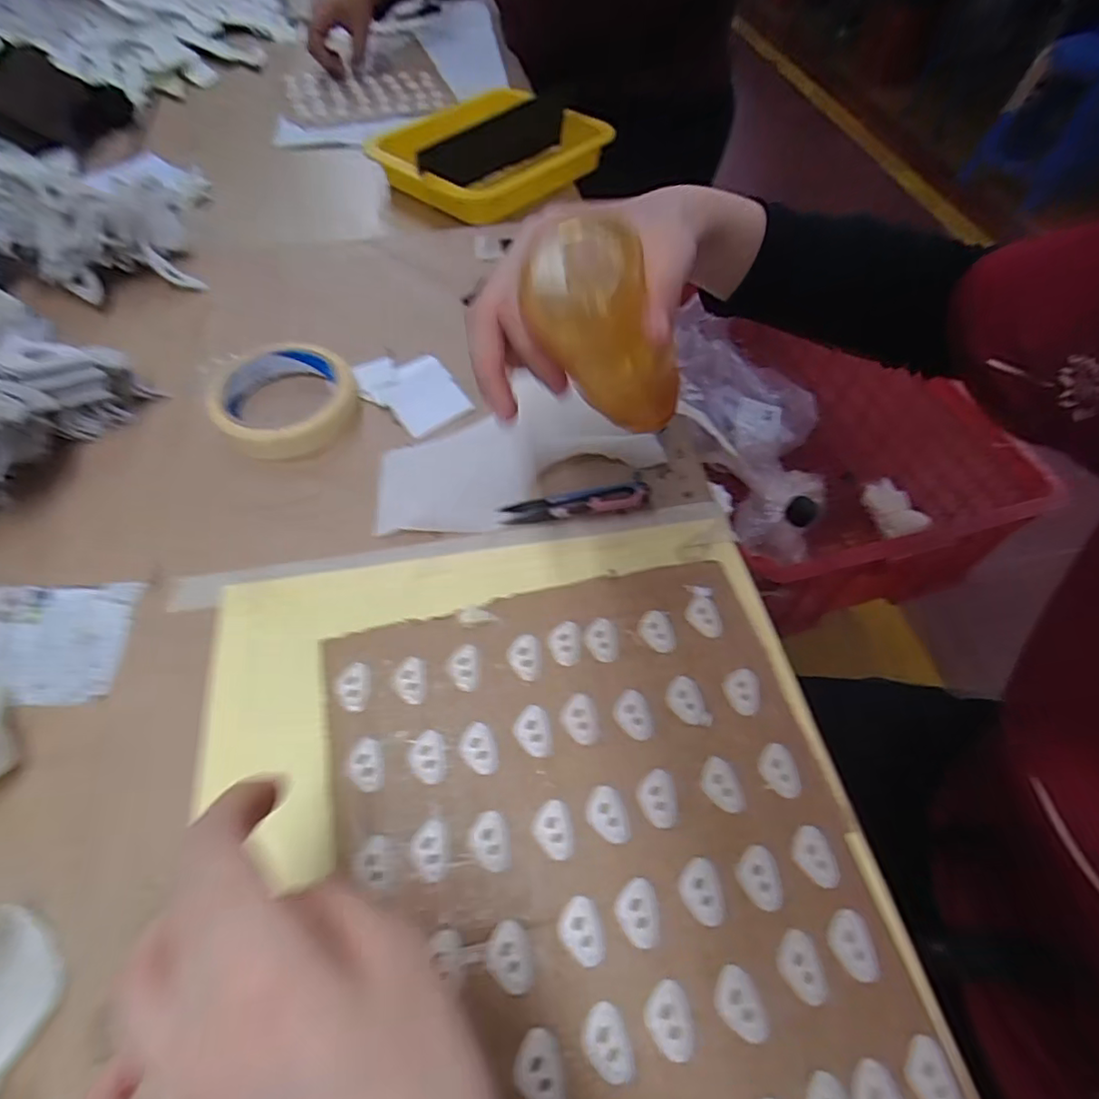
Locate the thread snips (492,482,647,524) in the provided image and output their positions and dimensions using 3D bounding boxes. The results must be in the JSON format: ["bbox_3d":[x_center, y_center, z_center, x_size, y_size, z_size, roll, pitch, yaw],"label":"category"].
[{"bbox_3d":[0.017,-0.031,0.393,0.096,0.009,0.020,-7,56,-6],"label":"thread snips"}]

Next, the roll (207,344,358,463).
[{"bbox_3d":[-0.191,-0.111,0.433,0.097,0.026,0.109,-8,56,-8],"label":"roll"}]

